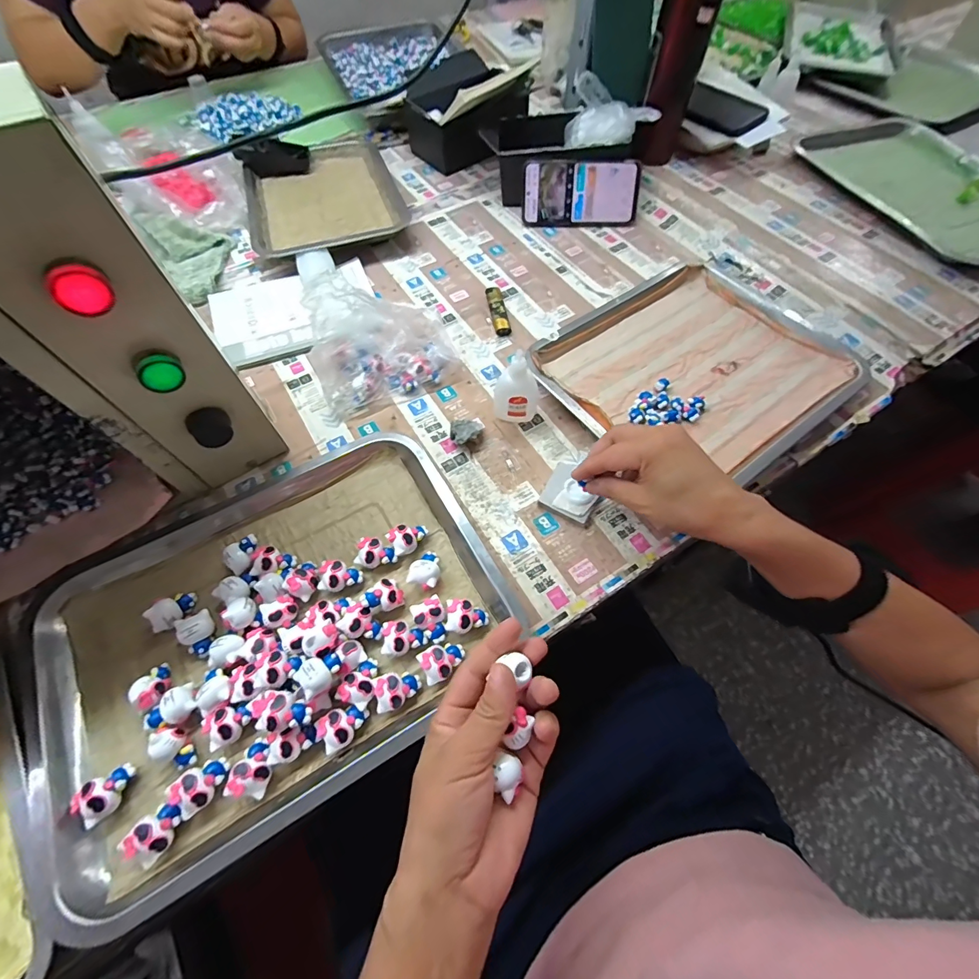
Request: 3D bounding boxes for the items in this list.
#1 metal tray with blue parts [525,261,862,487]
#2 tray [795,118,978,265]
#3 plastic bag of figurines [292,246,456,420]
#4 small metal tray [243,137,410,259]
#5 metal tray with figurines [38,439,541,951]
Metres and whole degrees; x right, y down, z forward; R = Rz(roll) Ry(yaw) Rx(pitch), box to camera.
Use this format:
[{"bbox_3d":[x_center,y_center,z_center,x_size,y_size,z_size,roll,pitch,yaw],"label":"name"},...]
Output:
[{"bbox_3d":[0.232,-0.139,0.500,0.316,0.030,0.268,-34,69,-18],"label":"metal tray with blue parts"},{"bbox_3d":[0.633,-0.442,0.628,0.215,0.047,0.347,-18,65,-11],"label":"tray"},{"bbox_3d":[-0.114,-0.166,0.457,0.148,0.105,0.113,-11,63,-8],"label":"plastic bag of figurines"},{"bbox_3d":[-0.250,-0.446,0.644,0.212,0.029,0.300,-17,64,-11],"label":"small metal tray"},{"bbox_3d":[-0.177,0.105,0.353,0.357,0.026,0.274,-27,67,-15],"label":"metal tray with figurines"}]

